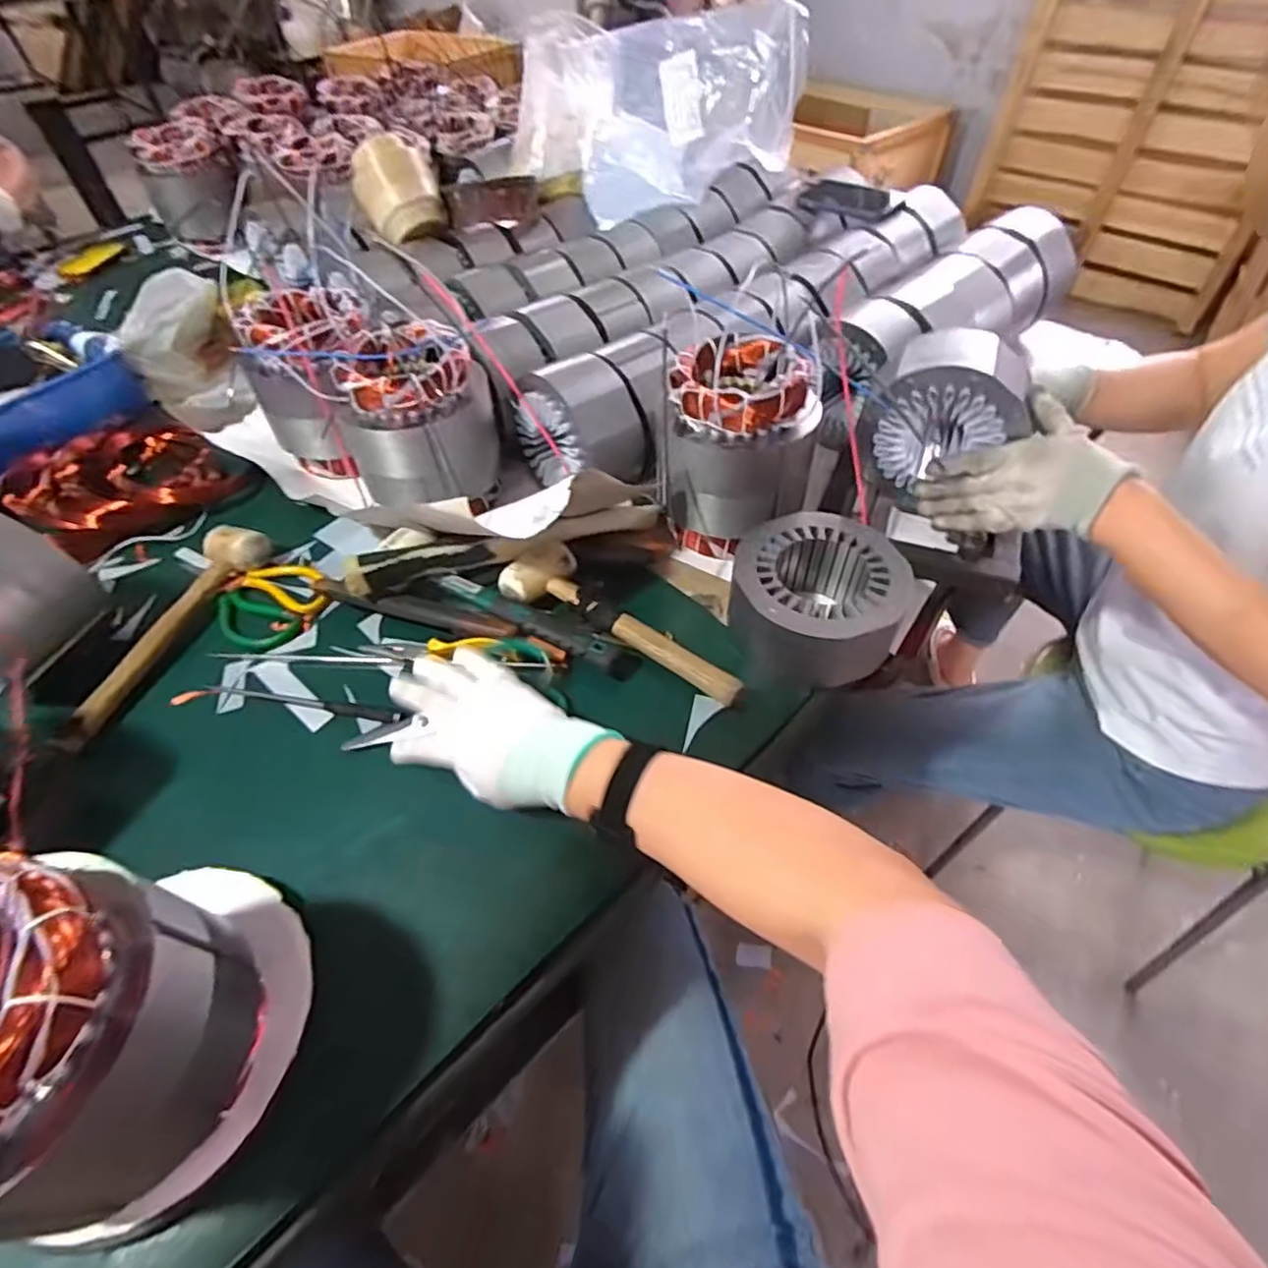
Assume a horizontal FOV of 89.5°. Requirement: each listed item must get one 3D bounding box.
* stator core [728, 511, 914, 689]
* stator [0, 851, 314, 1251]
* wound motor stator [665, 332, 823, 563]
[{"bbox_3d":[0.167,-0.033,0.603,0.150,0.083,0.159,5,51,4],"label":"stator core"},{"bbox_3d":[-0.286,0.211,0.330,0.147,0.179,0.149,-14,52,-10],"label":"stator"},{"bbox_3d":[0.104,-0.188,0.659,0.151,0.176,0.138,10,52,9],"label":"wound motor stator"}]

